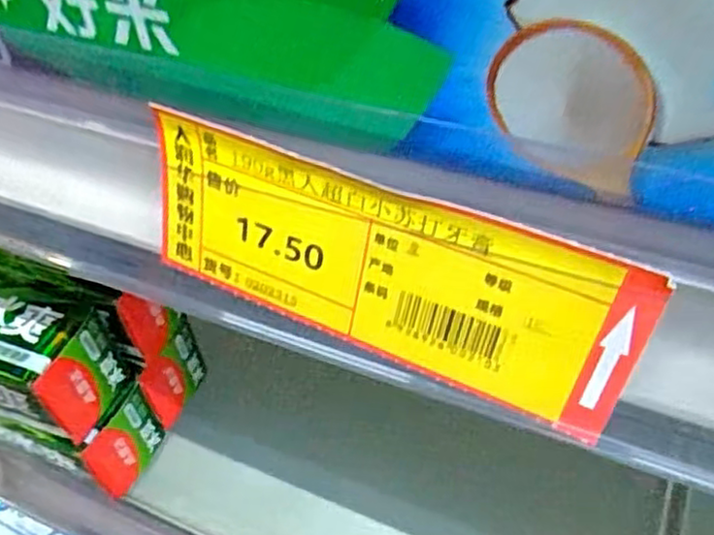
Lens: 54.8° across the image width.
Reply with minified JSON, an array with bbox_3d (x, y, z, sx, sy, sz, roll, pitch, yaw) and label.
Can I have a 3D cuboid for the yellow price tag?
[{"bbox_3d":[0.003,0.001,0.135,0.100,0.040,0.009,17,49,19],"label":"yellow price tag"}]

